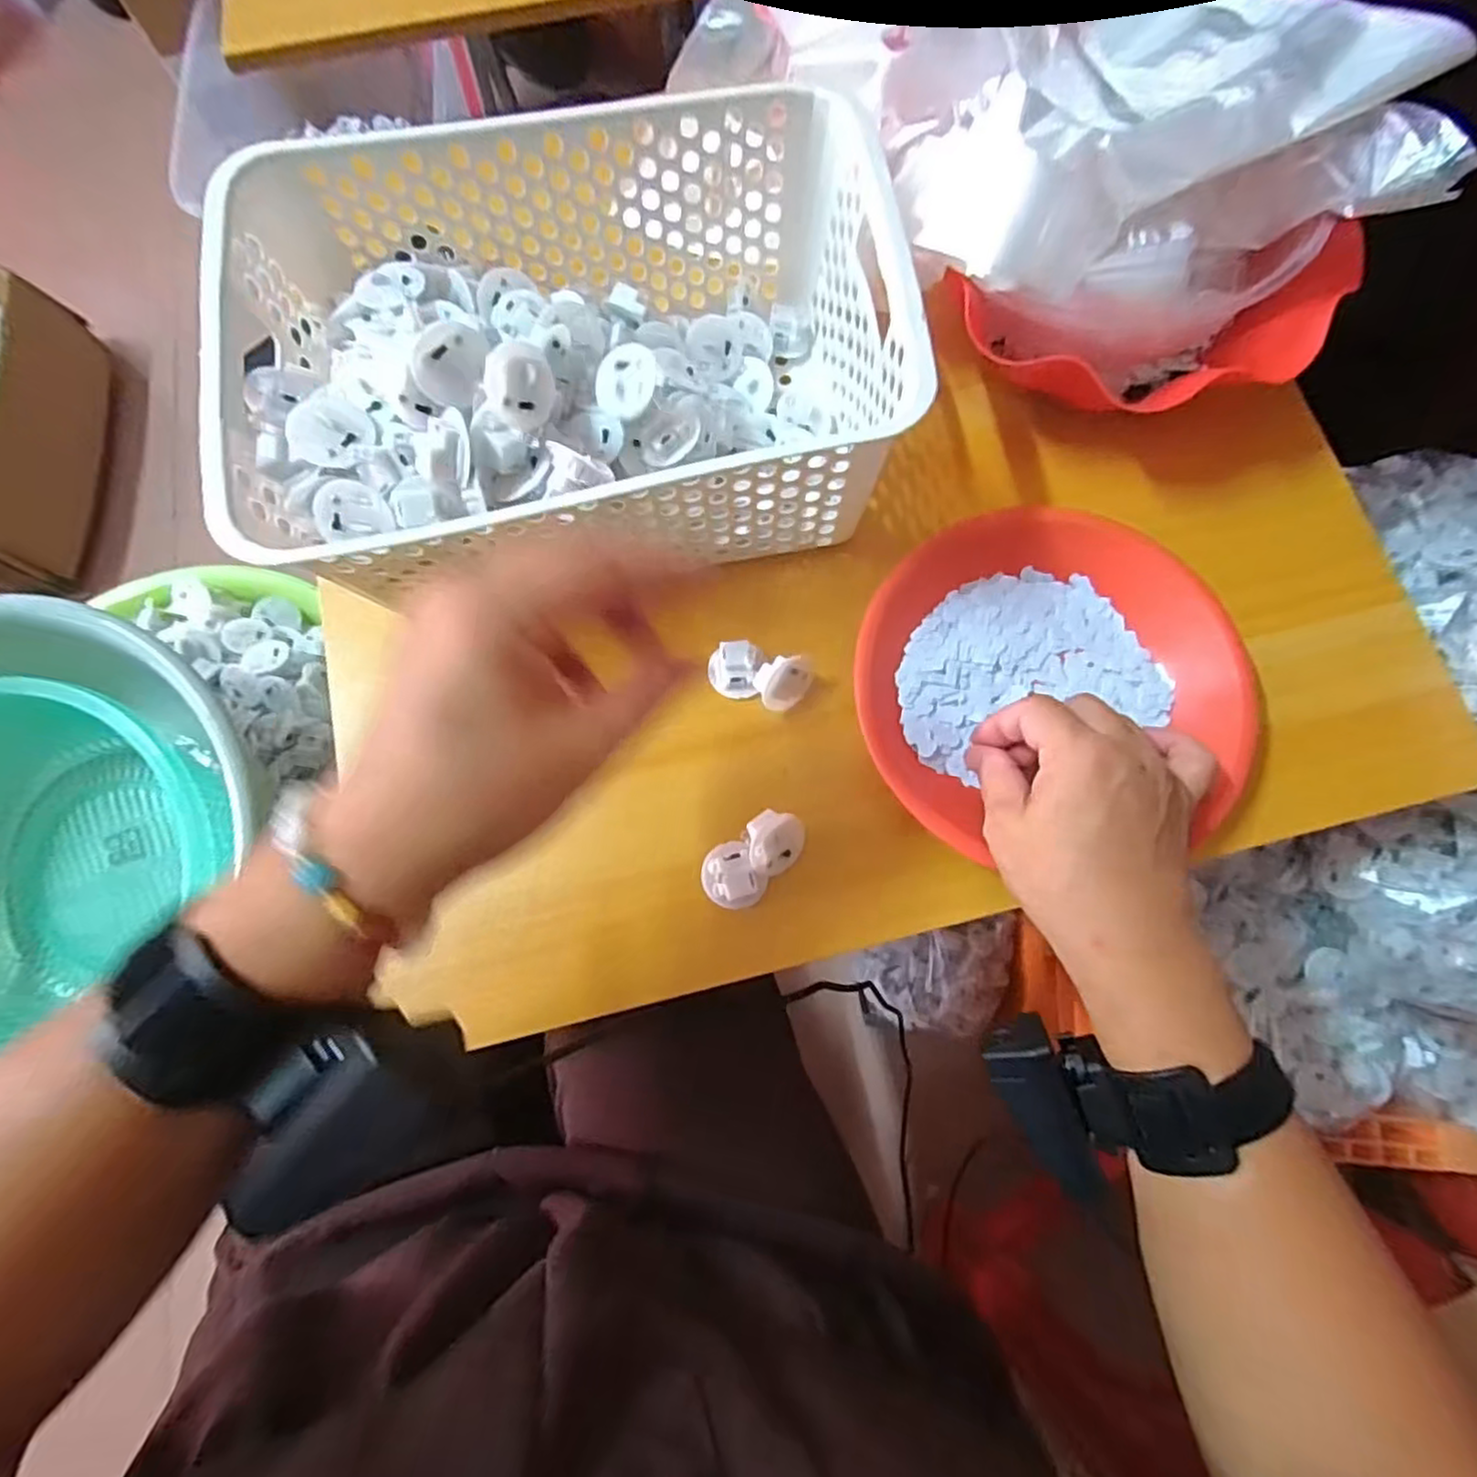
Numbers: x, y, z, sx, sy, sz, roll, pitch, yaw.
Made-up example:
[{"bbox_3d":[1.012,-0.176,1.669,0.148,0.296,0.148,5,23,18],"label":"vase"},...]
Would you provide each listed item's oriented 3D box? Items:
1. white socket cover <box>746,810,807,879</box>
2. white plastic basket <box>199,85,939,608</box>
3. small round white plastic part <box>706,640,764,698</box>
[{"bbox_3d":[0.016,0.051,0.355,0.032,0.016,0.032,39,82,-33],"label":"white socket cover"},{"bbox_3d":[-0.076,-0.181,0.362,0.300,0.123,0.204,-10,75,-2],"label":"white plastic basket"},{"bbox_3d":[-0.002,-0.037,0.378,0.027,0.014,0.028,0,75,1],"label":"small round white plastic part"}]

